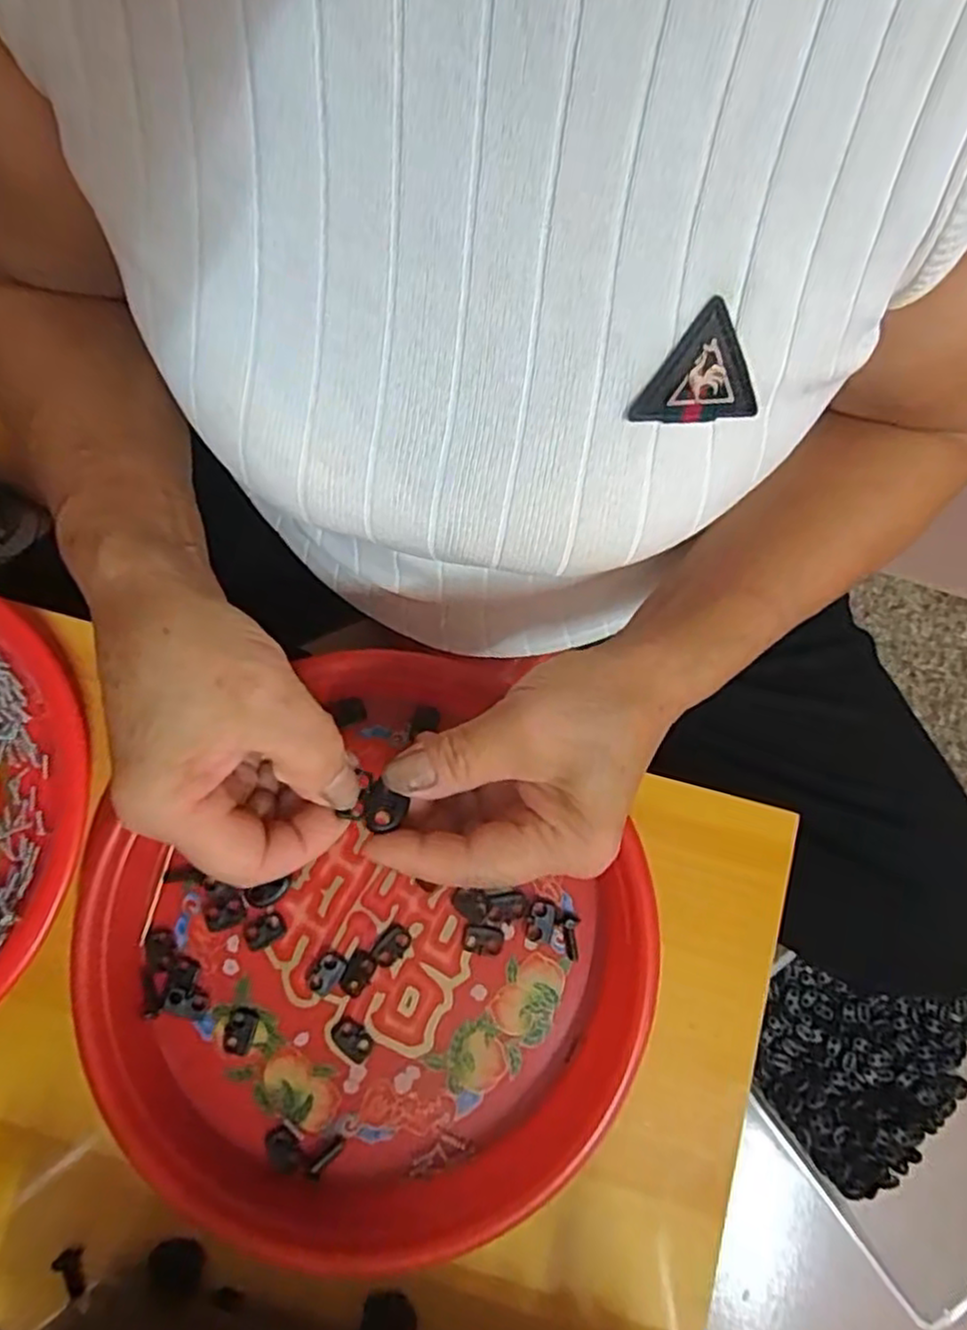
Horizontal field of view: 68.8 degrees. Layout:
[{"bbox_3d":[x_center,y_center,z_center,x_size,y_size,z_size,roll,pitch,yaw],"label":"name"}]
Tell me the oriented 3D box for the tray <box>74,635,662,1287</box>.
[{"bbox_3d":[-0.051,0.126,0.302,0.228,0.025,0.226,0,79,1],"label":"tray"}]

